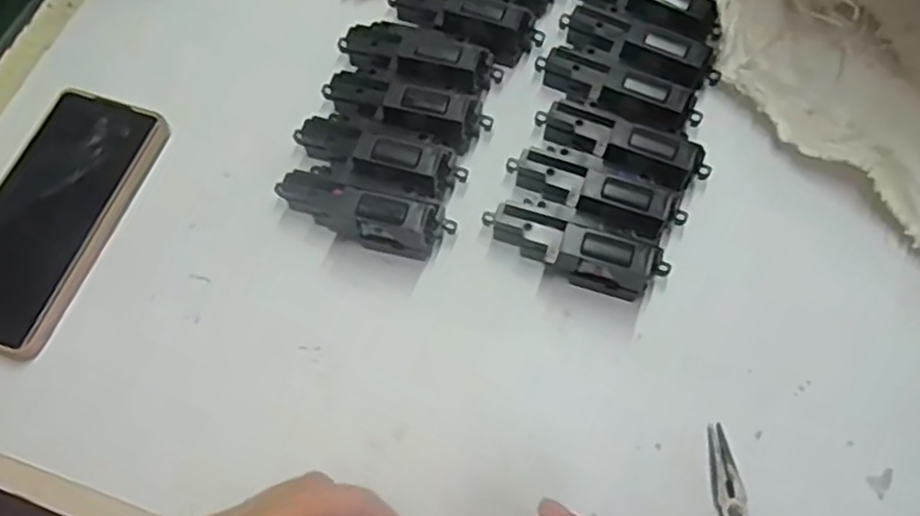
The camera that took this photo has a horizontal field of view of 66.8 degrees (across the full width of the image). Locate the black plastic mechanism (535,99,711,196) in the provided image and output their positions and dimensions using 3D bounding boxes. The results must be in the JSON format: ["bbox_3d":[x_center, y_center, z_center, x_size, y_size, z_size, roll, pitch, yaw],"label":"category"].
[{"bbox_3d":[0.096,-0.069,0.419,0.105,0.033,0.033,28,70,11],"label":"black plastic mechanism"}]

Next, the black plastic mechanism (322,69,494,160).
[{"bbox_3d":[-0.036,-0.093,0.432,0.107,0.036,0.039,16,69,7],"label":"black plastic mechanism"}]

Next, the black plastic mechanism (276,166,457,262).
[{"bbox_3d":[-0.058,-0.028,0.404,0.101,0.035,0.032,20,69,8],"label":"black plastic mechanism"}]

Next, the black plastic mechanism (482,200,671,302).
[{"bbox_3d":[0.064,-0.005,0.393,0.104,0.038,0.028,19,69,8],"label":"black plastic mechanism"}]

